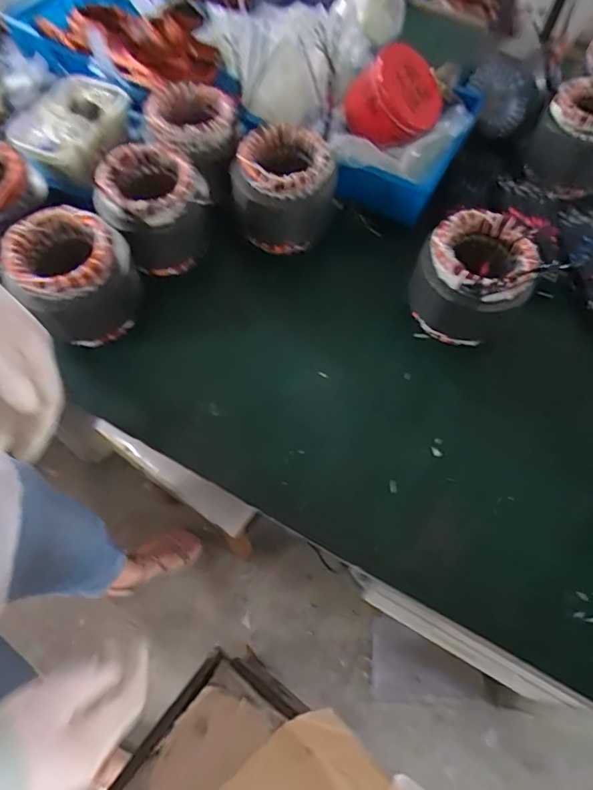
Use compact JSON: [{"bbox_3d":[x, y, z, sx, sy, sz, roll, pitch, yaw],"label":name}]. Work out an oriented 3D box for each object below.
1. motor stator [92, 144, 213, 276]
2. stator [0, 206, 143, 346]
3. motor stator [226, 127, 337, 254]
[{"bbox_3d":[-0.206,-0.272,0.738,0.142,0.131,0.145,5,61,1],"label":"motor stator"},{"bbox_3d":[-0.297,-0.154,0.672,0.127,0.133,0.127,1,61,-1],"label":"stator"},{"bbox_3d":[-0.021,-0.316,0.768,0.134,0.127,0.135,1,61,-1],"label":"motor stator"}]

